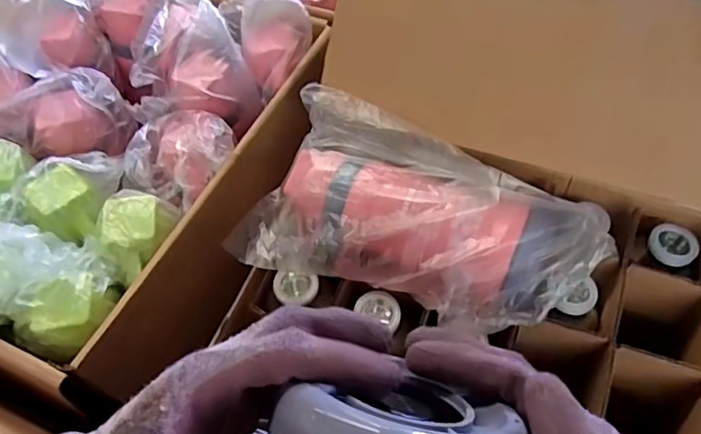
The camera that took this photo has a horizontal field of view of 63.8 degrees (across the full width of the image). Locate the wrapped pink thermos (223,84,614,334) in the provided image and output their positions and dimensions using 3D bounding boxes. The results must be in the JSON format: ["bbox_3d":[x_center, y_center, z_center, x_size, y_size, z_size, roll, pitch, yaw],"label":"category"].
[{"bbox_3d":[0.075,0.002,0.637,0.370,0.122,0.225,22,61,16],"label":"wrapped pink thermos"}]

